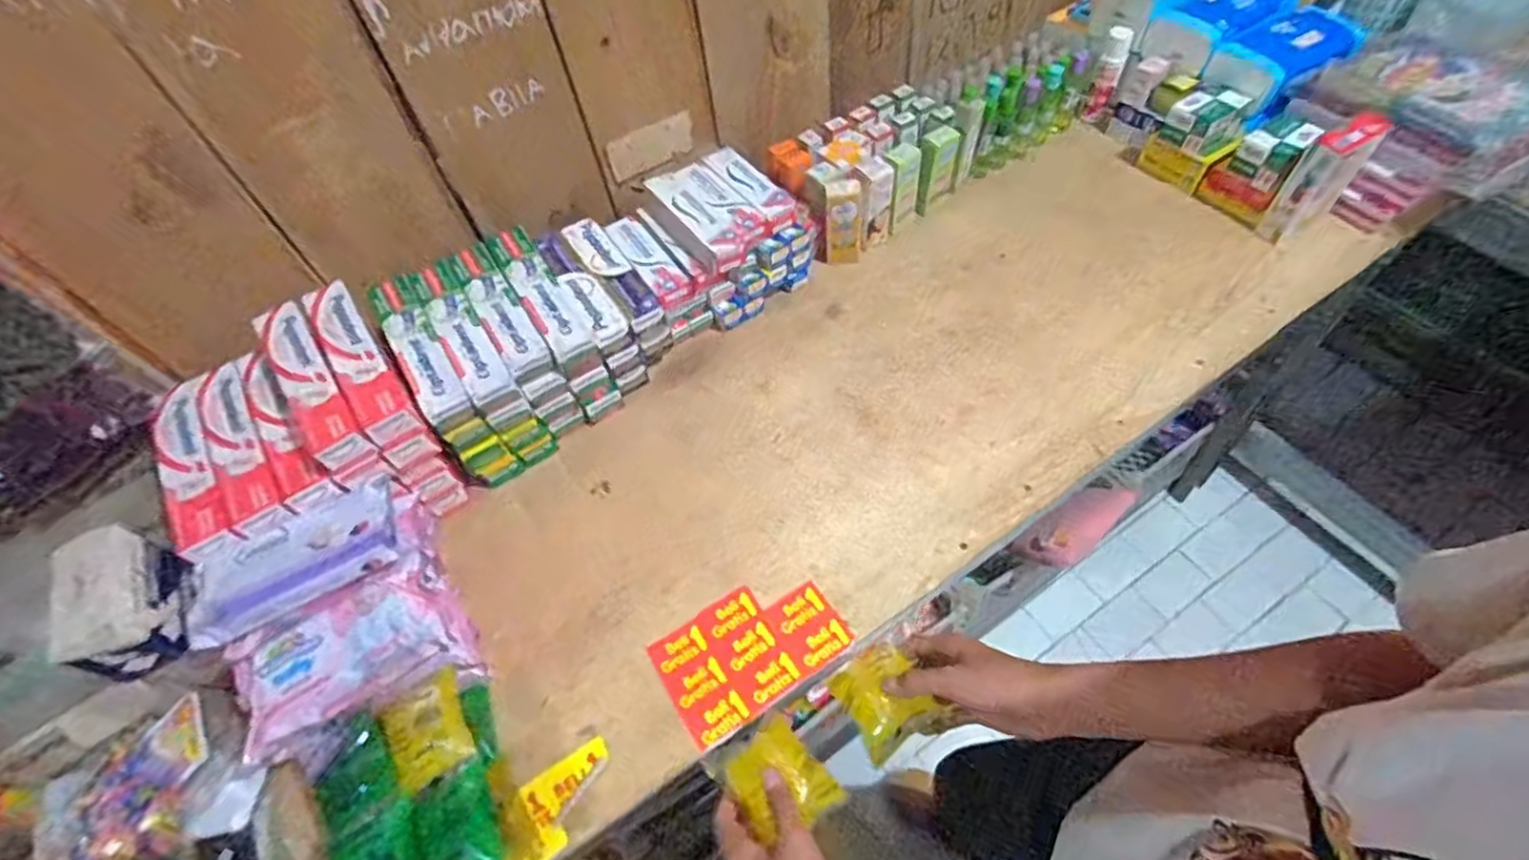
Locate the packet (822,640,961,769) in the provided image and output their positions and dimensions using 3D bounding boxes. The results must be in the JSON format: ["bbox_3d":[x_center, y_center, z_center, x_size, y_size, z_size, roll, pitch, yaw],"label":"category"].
[{"bbox_3d":[0.101,0.228,0.578,0.069,0.027,0.073,-41,58,4],"label":"packet"}]

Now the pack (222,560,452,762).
[{"bbox_3d":[-0.382,0.199,0.606,0.171,0.035,0.103,-30,59,-13],"label":"pack"}]

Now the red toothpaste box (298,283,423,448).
[{"bbox_3d":[-0.418,-0.074,0.702,0.051,0.043,0.216,-34,60,-15],"label":"red toothpaste box"}]

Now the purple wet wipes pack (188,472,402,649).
[{"bbox_3d":[-0.426,0.118,0.625,0.179,0.041,0.094,-30,59,-13],"label":"purple wet wipes pack"}]

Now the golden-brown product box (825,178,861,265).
[{"bbox_3d":[0.106,-0.274,0.915,0.043,0.126,0.033,-1,57,5],"label":"golden-brown product box"}]

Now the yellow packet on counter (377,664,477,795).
[{"bbox_3d":[-0.298,0.262,0.594,0.068,0.024,0.081,-30,59,-13],"label":"yellow packet on counter"}]

